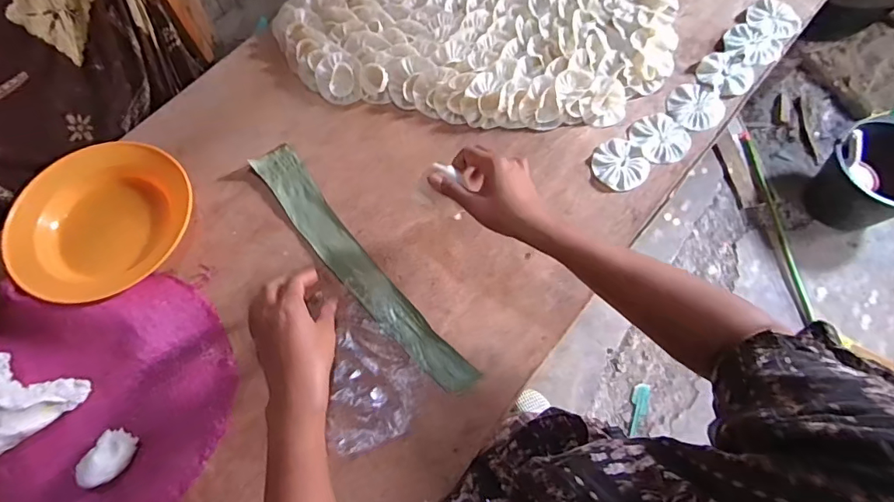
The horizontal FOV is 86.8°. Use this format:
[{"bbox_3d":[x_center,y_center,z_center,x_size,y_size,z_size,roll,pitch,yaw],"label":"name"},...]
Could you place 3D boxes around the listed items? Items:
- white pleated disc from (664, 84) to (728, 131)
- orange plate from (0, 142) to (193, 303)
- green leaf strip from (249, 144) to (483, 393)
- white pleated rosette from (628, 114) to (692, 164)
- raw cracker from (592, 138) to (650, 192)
[{"bbox_3d":[0.363,-0.211,0.685,0.078,0.008,0.080,0,70,1],"label":"white pleated disc"},{"bbox_3d":[-0.449,-0.043,0.614,0.196,0.034,0.216,24,73,9],"label":"orange plate"},{"bbox_3d":[-0.116,0.015,0.601,0.057,0.007,0.407,-35,73,-20],"label":"green leaf strip"},{"bbox_3d":[0.302,-0.160,0.671,0.070,0.010,0.081,-33,73,-10],"label":"white pleated rosette"},{"bbox_3d":[0.237,-0.119,0.656,0.072,0.010,0.076,0,70,1],"label":"raw cracker"}]

